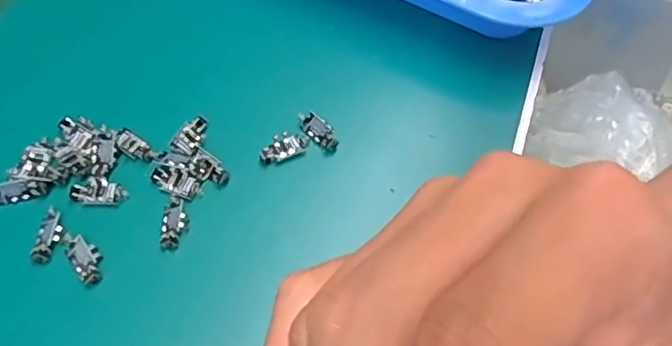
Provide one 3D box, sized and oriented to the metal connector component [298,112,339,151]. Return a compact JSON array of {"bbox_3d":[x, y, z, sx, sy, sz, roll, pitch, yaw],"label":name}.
[{"bbox_3d":[-0.009,-0.023,0.311,0.011,0.006,0.027,-36,65,-23],"label":"metal connector component"}]

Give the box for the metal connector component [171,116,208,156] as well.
[{"bbox_3d":[-0.075,-0.019,0.305,0.013,0.006,0.022,15,58,7],"label":"metal connector component"}]

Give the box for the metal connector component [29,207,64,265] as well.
[{"bbox_3d":[-0.132,0.028,0.271,0.010,0.004,0.027,3,57,-1],"label":"metal connector component"}]

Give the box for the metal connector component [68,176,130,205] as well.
[{"bbox_3d":[-0.114,0.008,0.284,0.027,0.004,0.014,1,57,-2],"label":"metal connector component"}]

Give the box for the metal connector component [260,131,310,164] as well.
[{"bbox_3d":[-0.027,-0.014,0.305,0.027,0.005,0.013,-24,61,-17],"label":"metal connector component"}]

